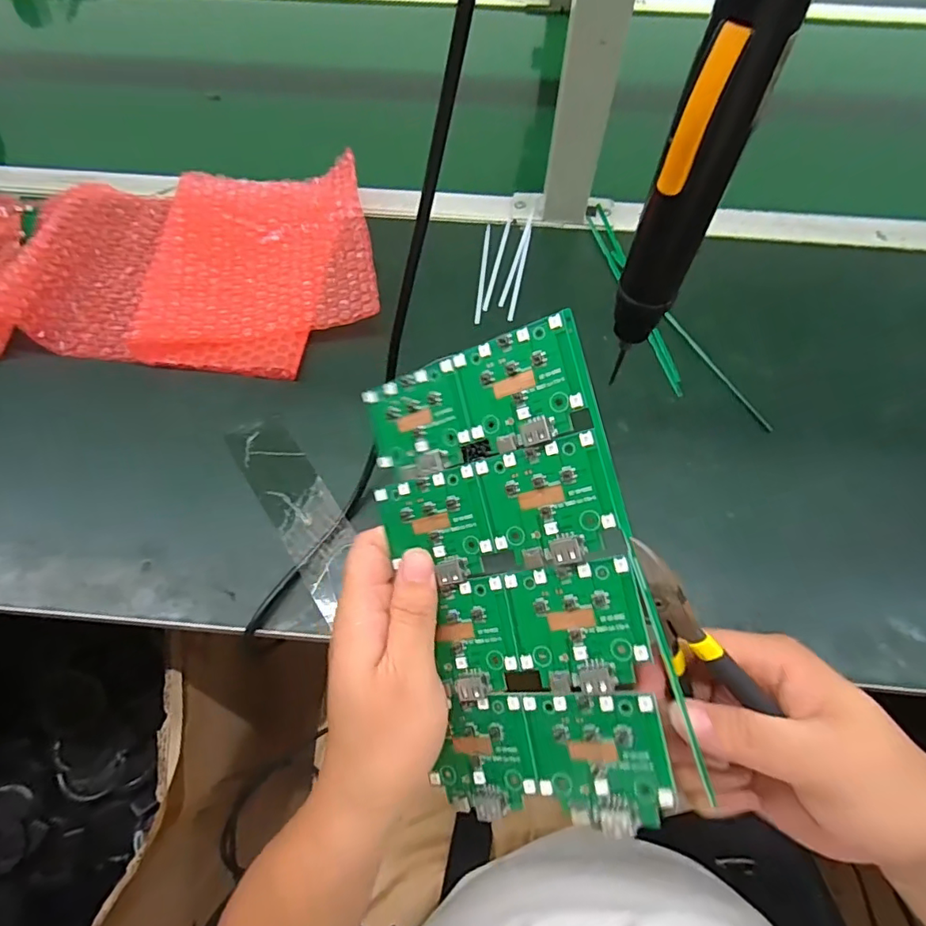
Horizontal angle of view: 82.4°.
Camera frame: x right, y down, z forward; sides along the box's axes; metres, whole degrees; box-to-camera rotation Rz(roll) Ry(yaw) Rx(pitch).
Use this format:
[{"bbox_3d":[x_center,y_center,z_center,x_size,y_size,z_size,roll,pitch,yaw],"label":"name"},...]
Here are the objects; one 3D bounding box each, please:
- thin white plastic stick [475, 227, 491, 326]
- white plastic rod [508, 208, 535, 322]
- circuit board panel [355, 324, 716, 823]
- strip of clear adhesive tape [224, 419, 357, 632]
[{"bbox_3d":[0.019,-0.176,0.486,0.007,0.004,0.124,6,63,2],"label":"thin white plastic stick"},{"bbox_3d":[0.054,-0.186,0.492,0.006,0.005,0.142,10,63,4],"label":"white plastic rod"},{"bbox_3d":[0.021,0.051,0.249,0.120,0.010,0.213,-16,81,26],"label":"circuit board panel"},{"bbox_3d":[-0.118,0.027,0.378,0.044,0.010,0.160,-31,68,-15],"label":"strip of clear adhesive tape"}]

